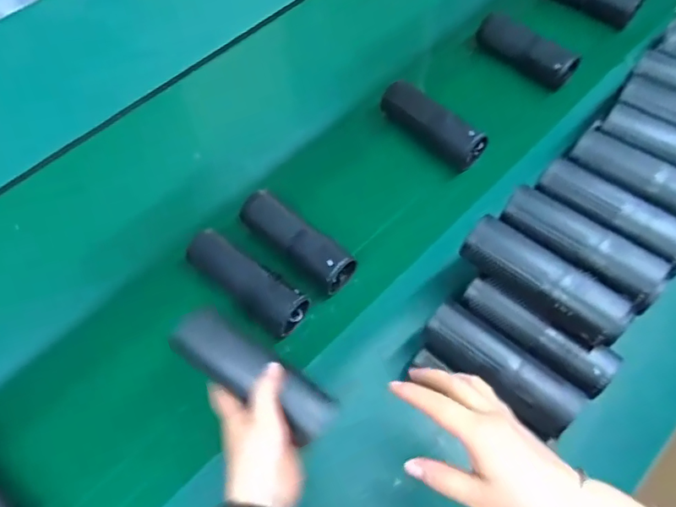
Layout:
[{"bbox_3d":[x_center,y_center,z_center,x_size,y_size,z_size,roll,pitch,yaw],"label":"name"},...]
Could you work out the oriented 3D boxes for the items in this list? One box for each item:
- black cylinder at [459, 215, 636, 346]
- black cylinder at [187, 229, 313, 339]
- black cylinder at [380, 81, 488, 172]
[{"bbox_3d":[0.207,0.030,0.519,0.164,0.051,0.054,40,69,19],"label":"black cylinder"},{"bbox_3d":[-0.117,0.033,0.631,0.172,0.042,0.056,35,68,17],"label":"black cylinder"},{"bbox_3d":[0.133,-0.185,0.749,0.171,0.044,0.054,41,70,19],"label":"black cylinder"}]

